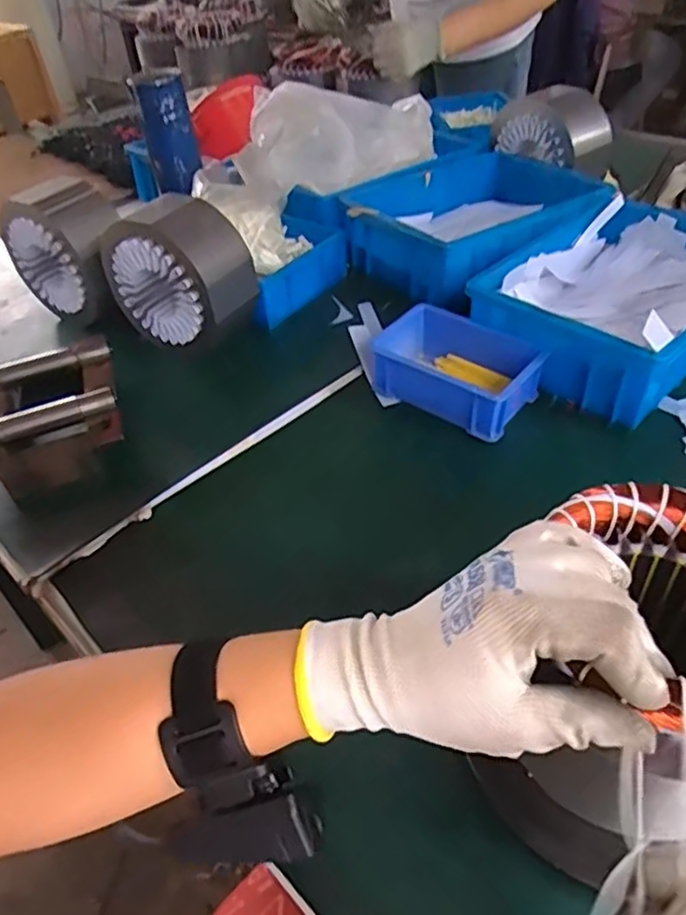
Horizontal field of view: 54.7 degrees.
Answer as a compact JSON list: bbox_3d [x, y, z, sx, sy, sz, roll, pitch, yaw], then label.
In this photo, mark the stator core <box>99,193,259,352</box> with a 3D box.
[{"bbox_3d":[-0.170,-0.193,0.688,0.152,0.131,0.077,20,48,26],"label":"stator core"}]

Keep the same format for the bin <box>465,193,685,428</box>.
[{"bbox_3d":[0.284,-0.162,0.674,0.290,0.082,0.202,-36,50,-29],"label":"bin"}]

